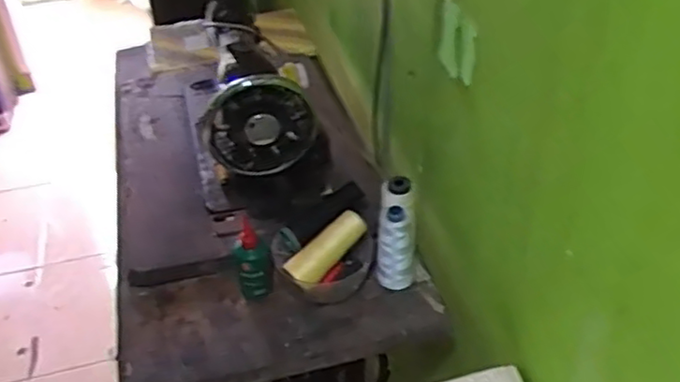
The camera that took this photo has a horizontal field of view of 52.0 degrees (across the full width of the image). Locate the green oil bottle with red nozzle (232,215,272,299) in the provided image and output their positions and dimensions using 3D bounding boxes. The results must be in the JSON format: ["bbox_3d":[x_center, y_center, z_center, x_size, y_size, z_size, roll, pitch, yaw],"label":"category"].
[{"bbox_3d":[-0.104,0.087,0.834,0.038,0.105,0.028,-12,40,-12],"label":"green oil bottle with red nozzle"}]

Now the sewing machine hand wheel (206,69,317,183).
[{"bbox_3d":[-0.101,-0.081,0.861,0.127,0.138,0.033,-1,39,2],"label":"sewing machine hand wheel"}]

